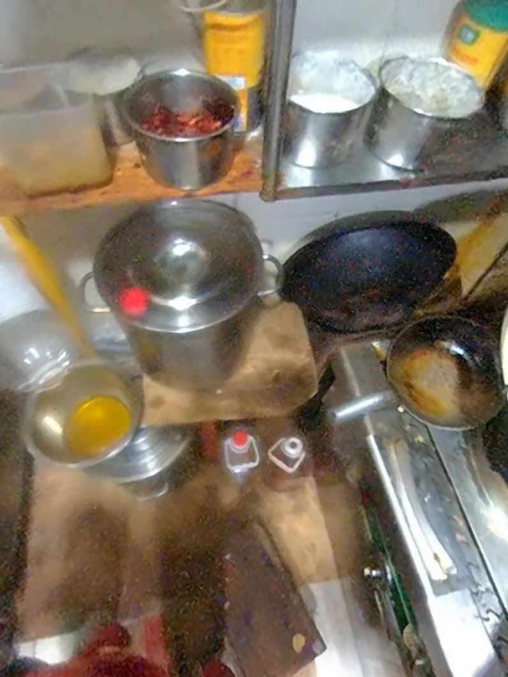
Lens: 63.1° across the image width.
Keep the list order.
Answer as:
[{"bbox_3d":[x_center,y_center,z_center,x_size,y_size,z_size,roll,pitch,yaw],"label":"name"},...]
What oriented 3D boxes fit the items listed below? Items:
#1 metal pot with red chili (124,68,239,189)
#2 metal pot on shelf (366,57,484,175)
[{"bbox_3d":[-0.128,-0.357,0.715,0.146,0.146,0.164,29,62,14],"label":"metal pot with red chili"},{"bbox_3d":[0.310,-0.421,0.782,0.166,0.133,0.160,1,59,-2],"label":"metal pot on shelf"}]

